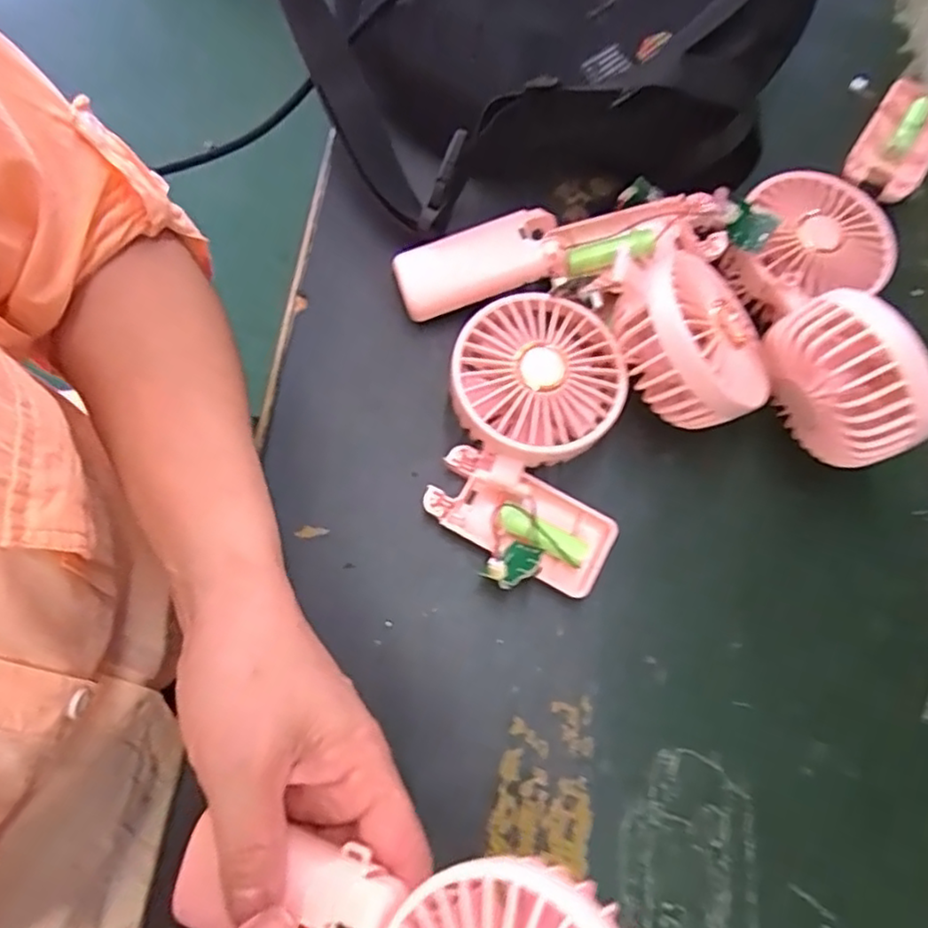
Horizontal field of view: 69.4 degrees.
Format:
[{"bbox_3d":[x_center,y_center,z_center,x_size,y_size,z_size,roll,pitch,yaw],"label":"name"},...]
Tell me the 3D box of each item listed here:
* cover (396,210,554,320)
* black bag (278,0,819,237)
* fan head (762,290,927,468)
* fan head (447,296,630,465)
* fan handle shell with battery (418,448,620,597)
[{"bbox_3d":[0.008,-0.113,0.379,0.092,0.015,0.043,-19,71,6],"label":"cover"},{"bbox_3d":[0.023,-0.243,0.393,0.310,0.120,0.214,20,73,3],"label":"black bag"},{"bbox_3d":[0.186,-0.039,0.333,0.034,0.079,0.083,-28,76,-11],"label":"fan head"},{"bbox_3d":[0.038,-0.041,0.354,0.084,0.042,0.086,1,73,-3],"label":"fan head"},{"bbox_3d":[0.026,0.034,0.344,0.095,0.035,0.058,27,73,5],"label":"fan handle shell with battery"}]

